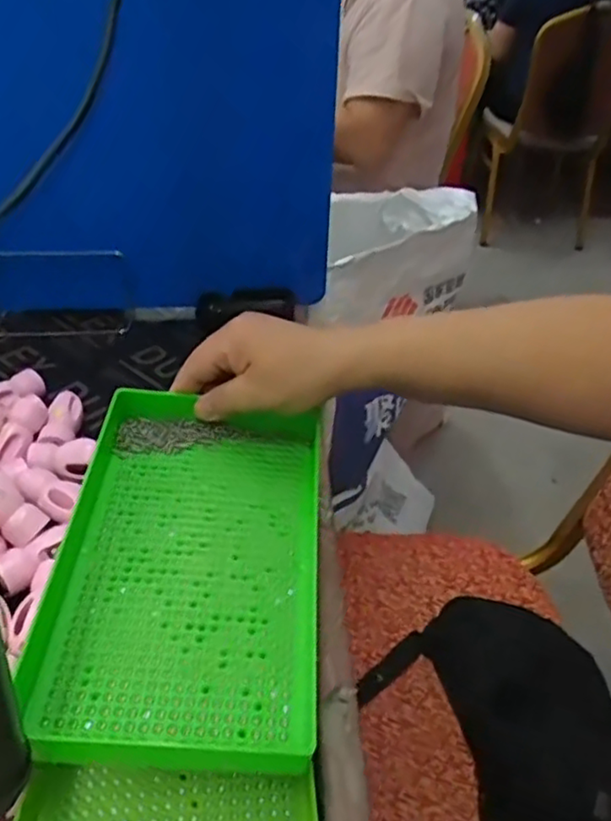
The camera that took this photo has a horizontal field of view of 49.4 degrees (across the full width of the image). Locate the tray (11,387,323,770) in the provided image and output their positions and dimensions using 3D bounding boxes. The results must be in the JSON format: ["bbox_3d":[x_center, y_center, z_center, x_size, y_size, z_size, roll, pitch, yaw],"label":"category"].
[{"bbox_3d":[-0.068,0.084,0.404,0.154,0.041,0.247,4,37,0],"label":"tray"}]

